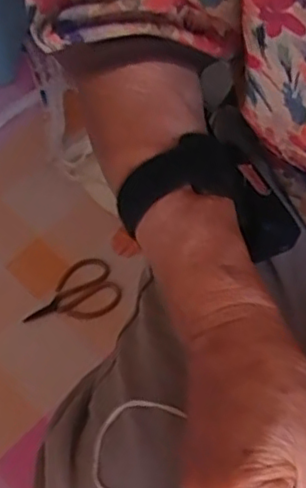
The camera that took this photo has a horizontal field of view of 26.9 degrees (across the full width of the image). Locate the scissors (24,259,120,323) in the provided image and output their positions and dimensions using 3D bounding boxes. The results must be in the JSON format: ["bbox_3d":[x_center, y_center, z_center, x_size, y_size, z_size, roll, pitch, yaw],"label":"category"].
[{"bbox_3d":[-0.105,0.070,0.817,0.120,0.015,0.075,-26,67,-12],"label":"scissors"}]

